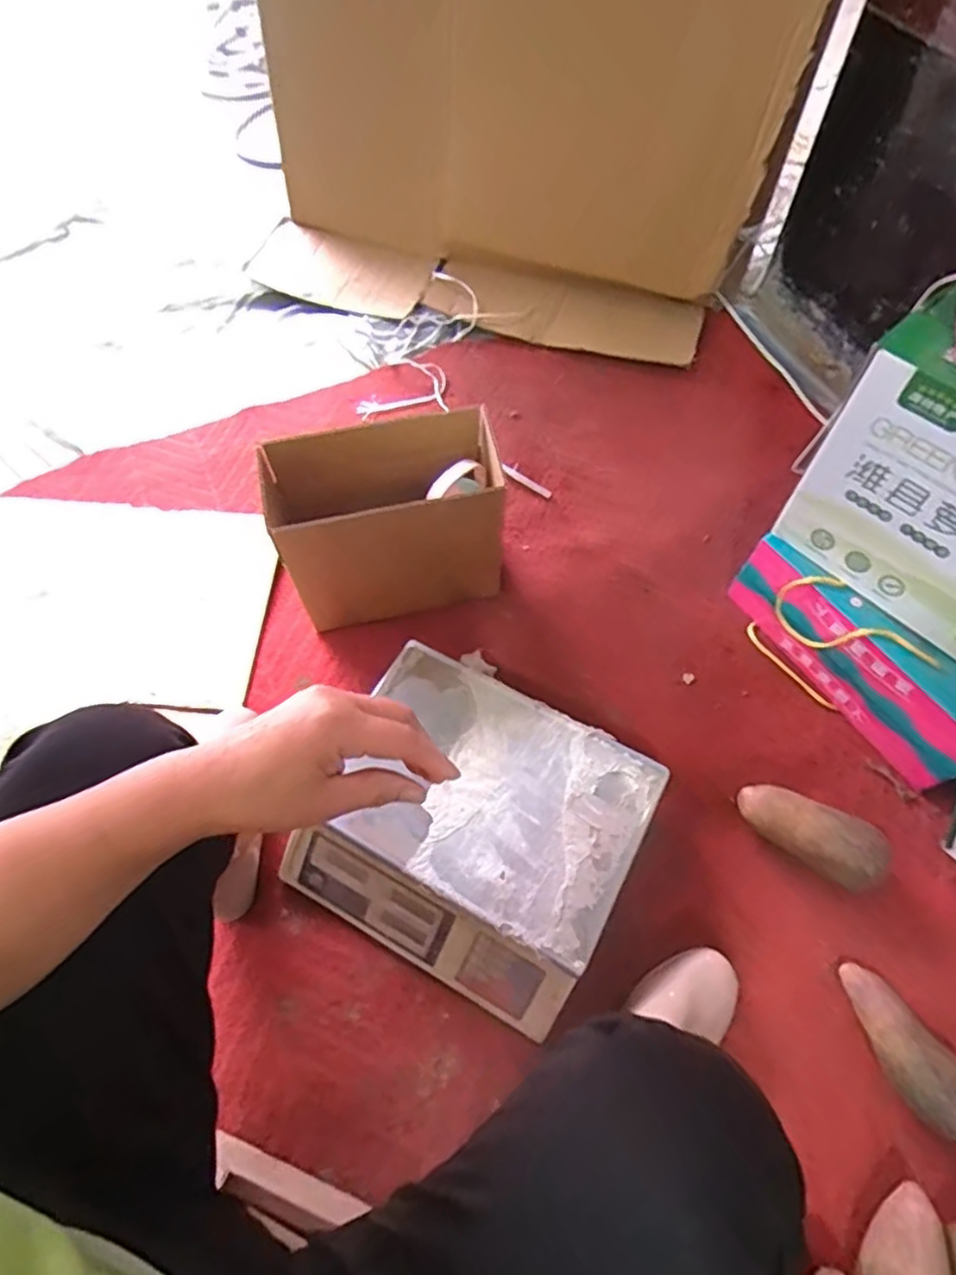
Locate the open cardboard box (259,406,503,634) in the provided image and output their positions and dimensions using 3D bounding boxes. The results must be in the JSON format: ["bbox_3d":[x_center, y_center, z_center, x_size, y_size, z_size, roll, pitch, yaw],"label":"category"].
[{"bbox_3d":[-0.107,-0.140,0.828,0.266,0.214,0.134,-12,63,-5],"label":"open cardboard box"}]

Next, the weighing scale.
[{"bbox_3d":[-0.006,0.210,0.731,0.327,0.104,0.299,26,66,15],"label":"weighing scale"}]

